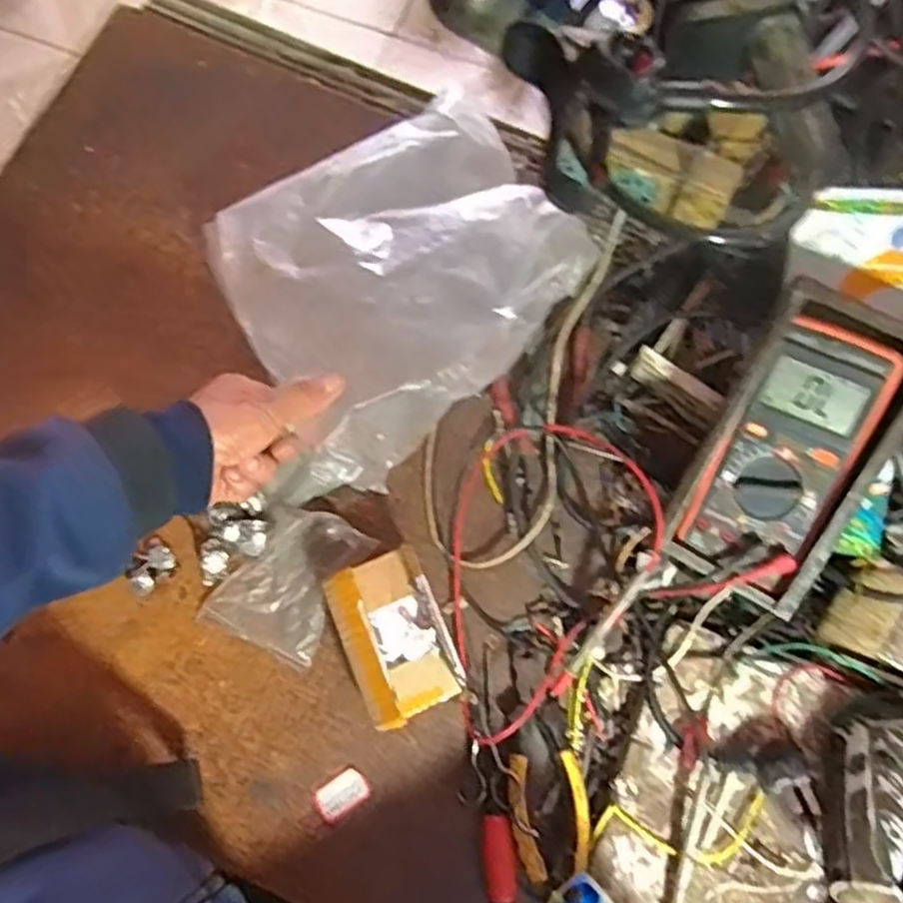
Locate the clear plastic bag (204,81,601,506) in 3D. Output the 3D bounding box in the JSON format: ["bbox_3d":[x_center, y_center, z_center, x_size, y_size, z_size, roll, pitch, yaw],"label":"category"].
[{"bbox_3d":[-0.052,-0.125,0.597,0.293,0.085,0.233,-27,77,-8],"label":"clear plastic bag"}]

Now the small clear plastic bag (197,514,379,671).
[{"bbox_3d":[-0.123,0.095,0.589,0.088,0.030,0.108,27,76,7],"label":"small clear plastic bag"}]

